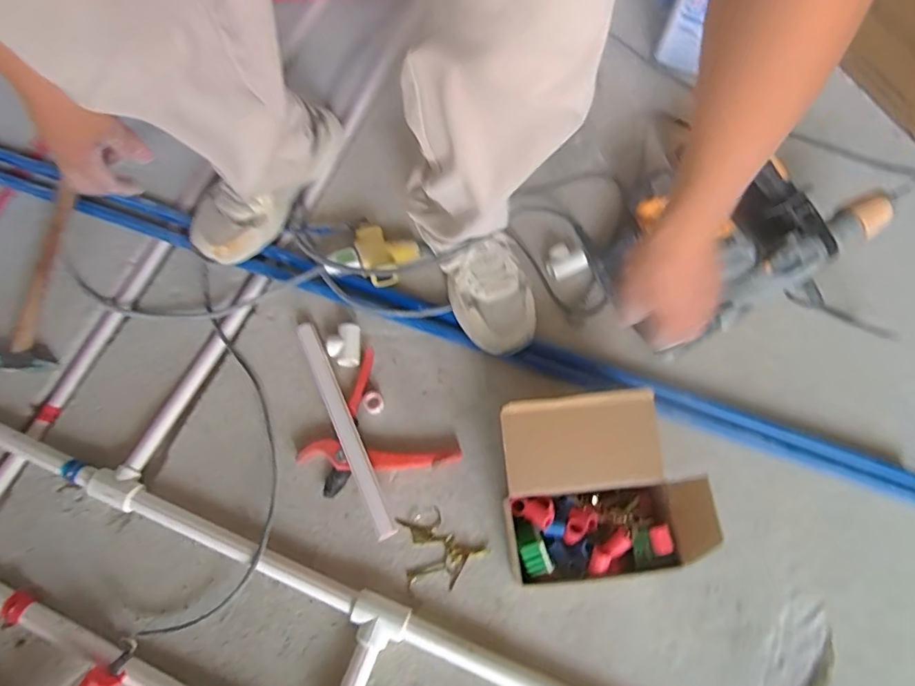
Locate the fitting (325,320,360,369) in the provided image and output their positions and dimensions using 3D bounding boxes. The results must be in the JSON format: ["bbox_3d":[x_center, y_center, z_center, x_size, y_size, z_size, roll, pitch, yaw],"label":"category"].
[{"bbox_3d":[-0.160,0.002,0.767,0.045,0.022,0.063,-4,70,0],"label":"fitting"}]

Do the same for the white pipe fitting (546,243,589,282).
[{"bbox_3d":[0.159,-0.120,0.809,0.055,0.031,0.047,-20,71,-6],"label":"white pipe fitting"}]

